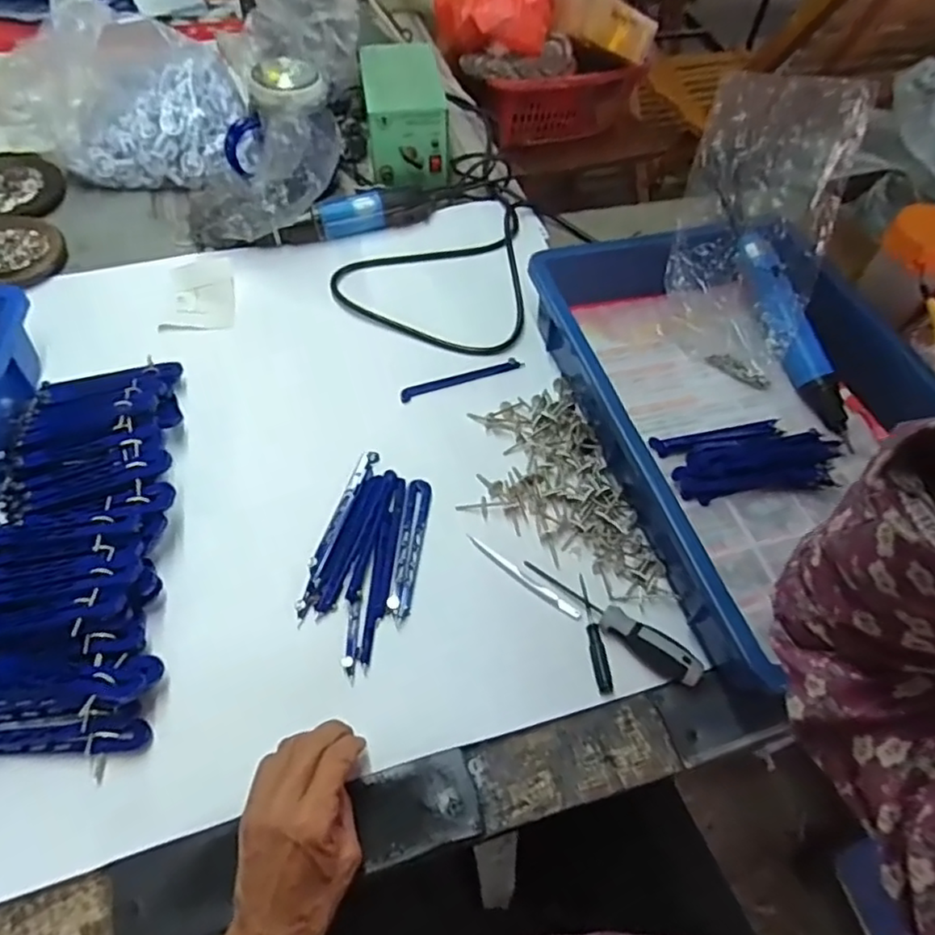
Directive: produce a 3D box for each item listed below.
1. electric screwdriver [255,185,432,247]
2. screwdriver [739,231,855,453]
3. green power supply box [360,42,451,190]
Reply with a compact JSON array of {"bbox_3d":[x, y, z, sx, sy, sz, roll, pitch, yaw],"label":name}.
[{"bbox_3d":[-0.133,-0.281,0.703,0.187,0.030,0.032,-15,58,-13],"label":"electric screwdriver"},{"bbox_3d":[0.316,-0.127,0.614,0.033,0.026,0.222,-16,78,-10],"label":"screwdriver"},{"bbox_3d":[-0.072,-0.418,0.758,0.095,0.094,0.130,-6,56,-7],"label":"green power supply box"}]

